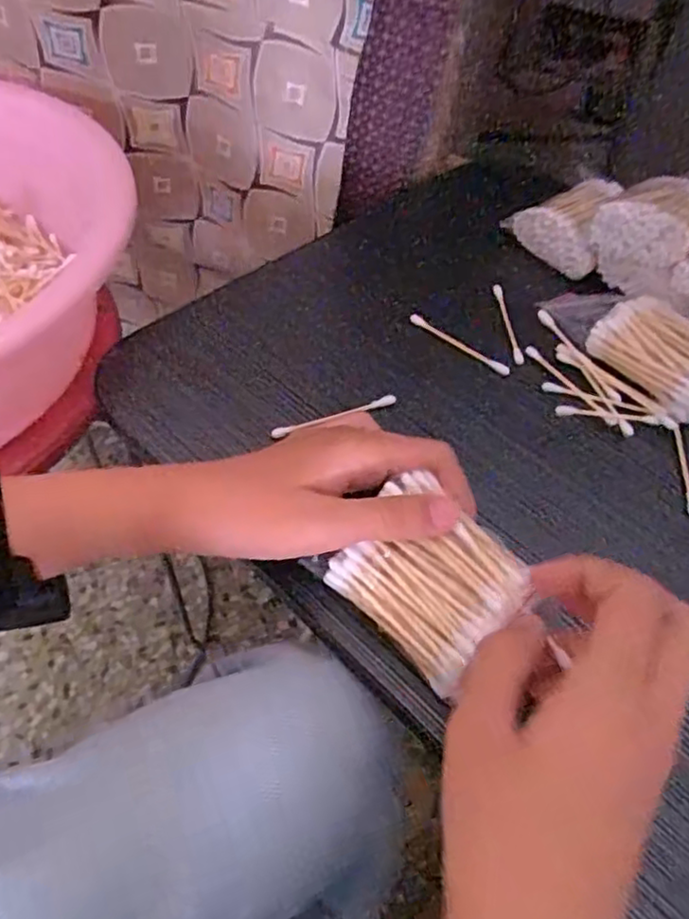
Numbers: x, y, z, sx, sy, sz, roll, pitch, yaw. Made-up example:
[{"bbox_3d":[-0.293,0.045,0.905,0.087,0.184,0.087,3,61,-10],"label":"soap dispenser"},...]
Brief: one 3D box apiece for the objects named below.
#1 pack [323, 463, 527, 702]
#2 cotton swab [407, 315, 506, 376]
[{"bbox_3d":[0.036,0.048,0.274,0.065,0.030,0.054,39,59,23],"label":"pack"},{"bbox_3d":[0.067,-0.069,0.404,0.070,0.007,0.009,34,57,20],"label":"cotton swab"}]

